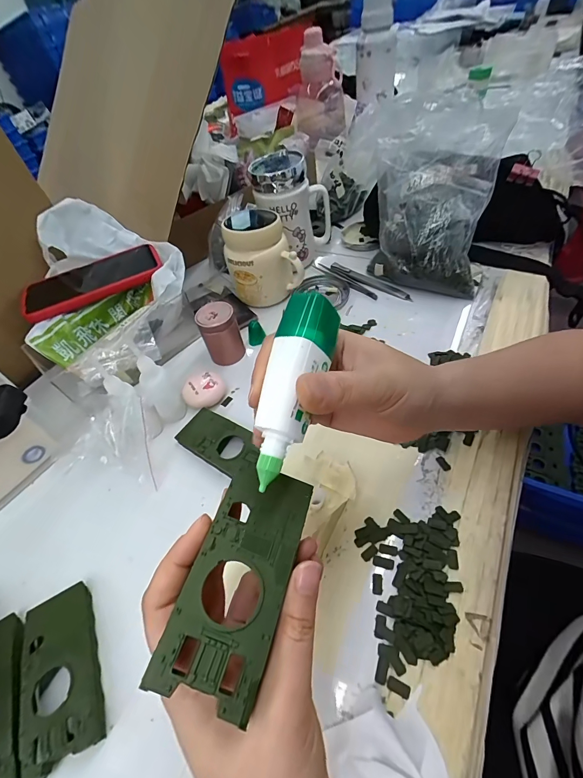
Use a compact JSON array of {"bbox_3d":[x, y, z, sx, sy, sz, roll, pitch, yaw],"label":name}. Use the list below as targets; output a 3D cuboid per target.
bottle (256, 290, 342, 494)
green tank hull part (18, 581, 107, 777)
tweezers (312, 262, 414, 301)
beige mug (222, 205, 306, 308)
[{"bbox_3d":[0.000,-0.002,0.174,0.027,0.024,0.097,13,75,13],"label":"bottle"},{"bbox_3d":[-0.166,0.200,0.247,0.050,0.018,0.104,-27,52,-12],"label":"green tank hull part"},{"bbox_3d":[0.095,-0.152,0.494,0.149,0.010,0.032,30,62,29],"label":"tweezers"},{"bbox_3d":[-0.045,-0.182,0.473,0.090,0.107,0.101,-19,51,-5],"label":"beige mug"}]

